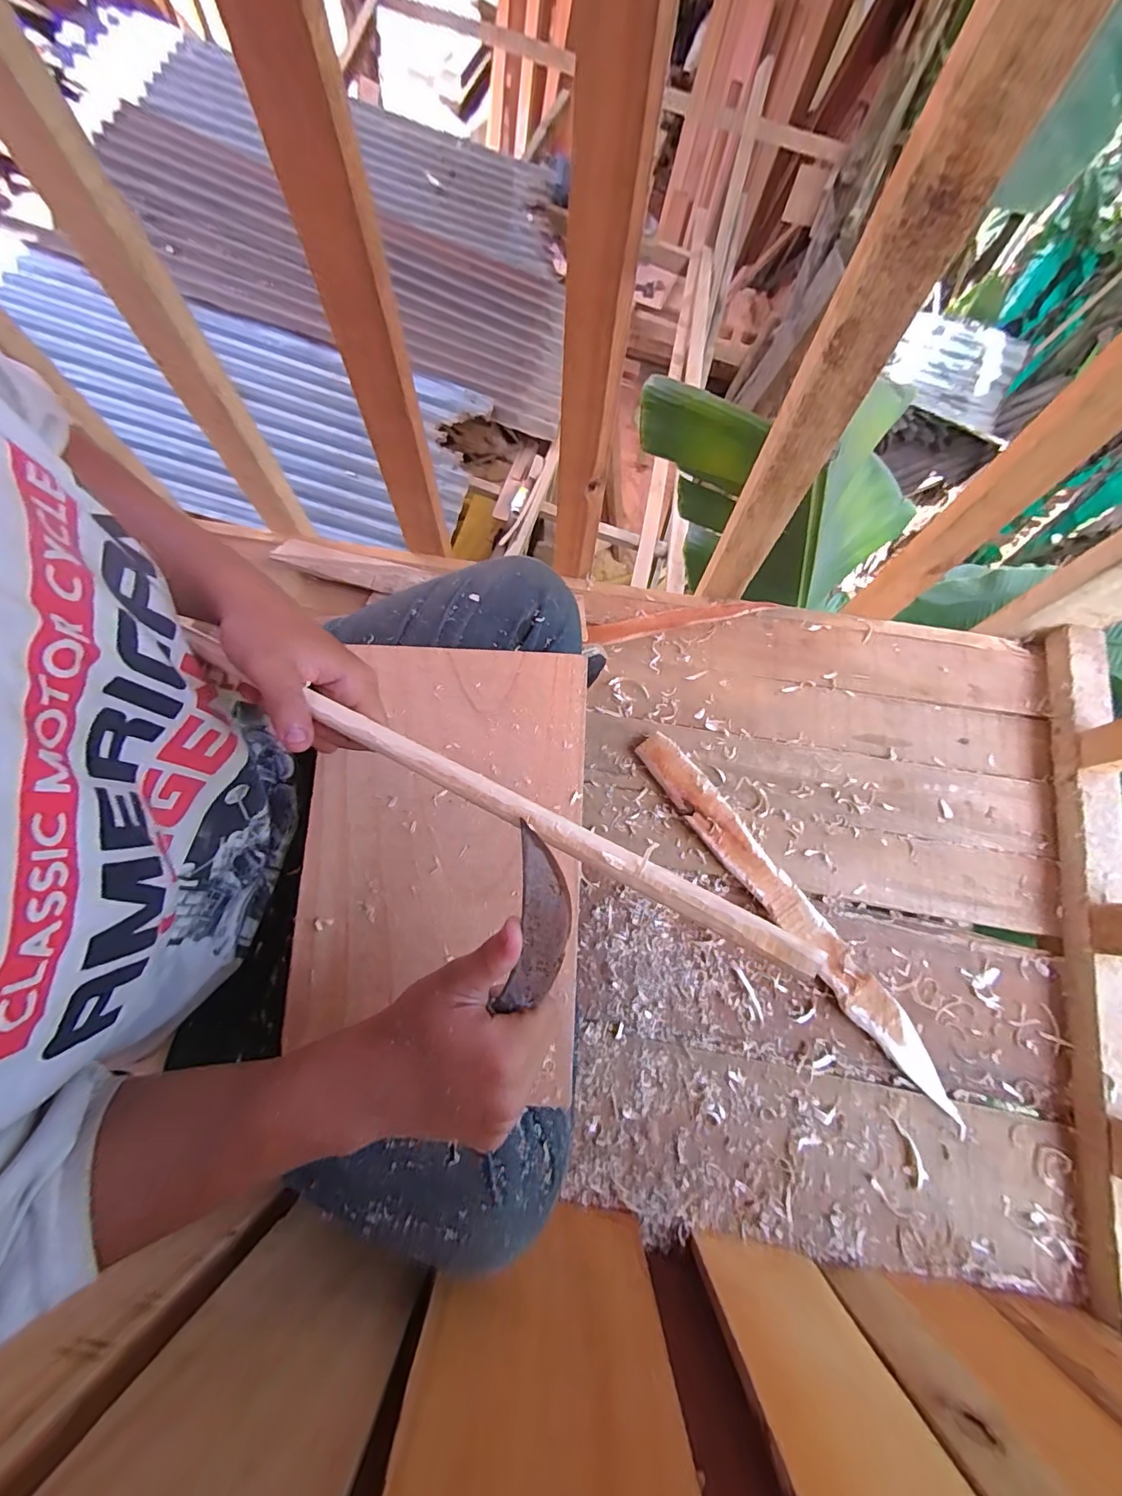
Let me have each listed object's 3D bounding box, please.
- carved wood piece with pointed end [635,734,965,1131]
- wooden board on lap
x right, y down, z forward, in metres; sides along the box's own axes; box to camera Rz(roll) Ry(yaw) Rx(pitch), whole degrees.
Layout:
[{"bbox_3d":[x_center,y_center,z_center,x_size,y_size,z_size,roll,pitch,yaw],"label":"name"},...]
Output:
[{"bbox_3d":[0.253,0.179,0.598,0.049,0.023,0.481,-36,77,-11],"label":"carved wood piece with pointed end"},{"bbox_3d":[-0.089,0.075,0.397,0.201,0.007,0.311,2,78,-1],"label":"wooden board on lap"}]

